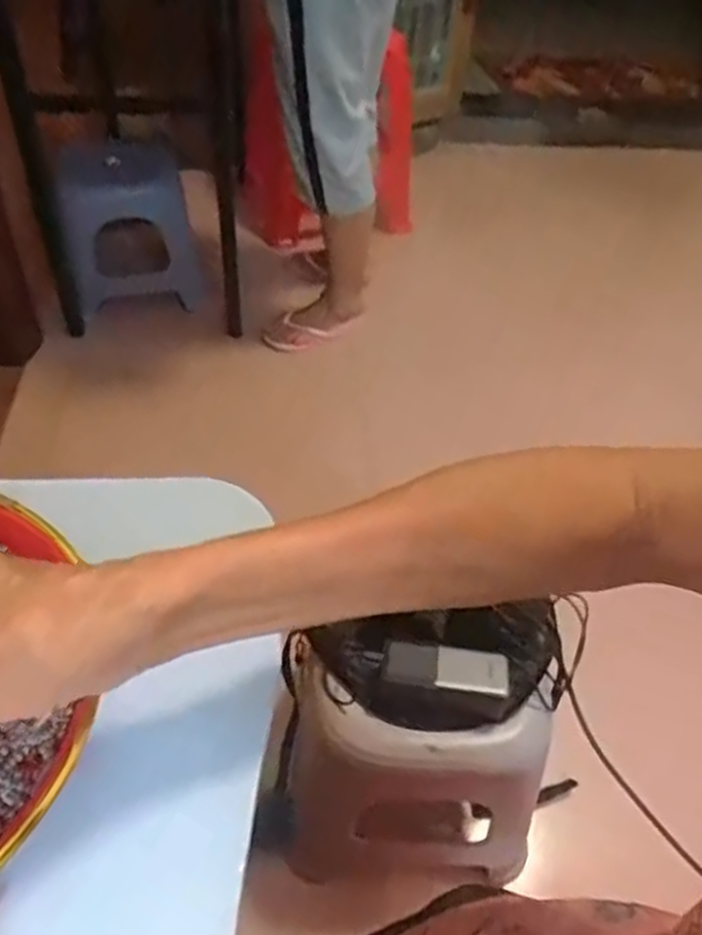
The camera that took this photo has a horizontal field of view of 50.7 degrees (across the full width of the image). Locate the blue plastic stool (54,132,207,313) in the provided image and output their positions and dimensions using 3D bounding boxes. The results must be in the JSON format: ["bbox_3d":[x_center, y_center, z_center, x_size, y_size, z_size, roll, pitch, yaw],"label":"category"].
[{"bbox_3d":[-0.525,-0.580,1.756,0.287,0.295,0.335,-10,49,-15],"label":"blue plastic stool"}]

